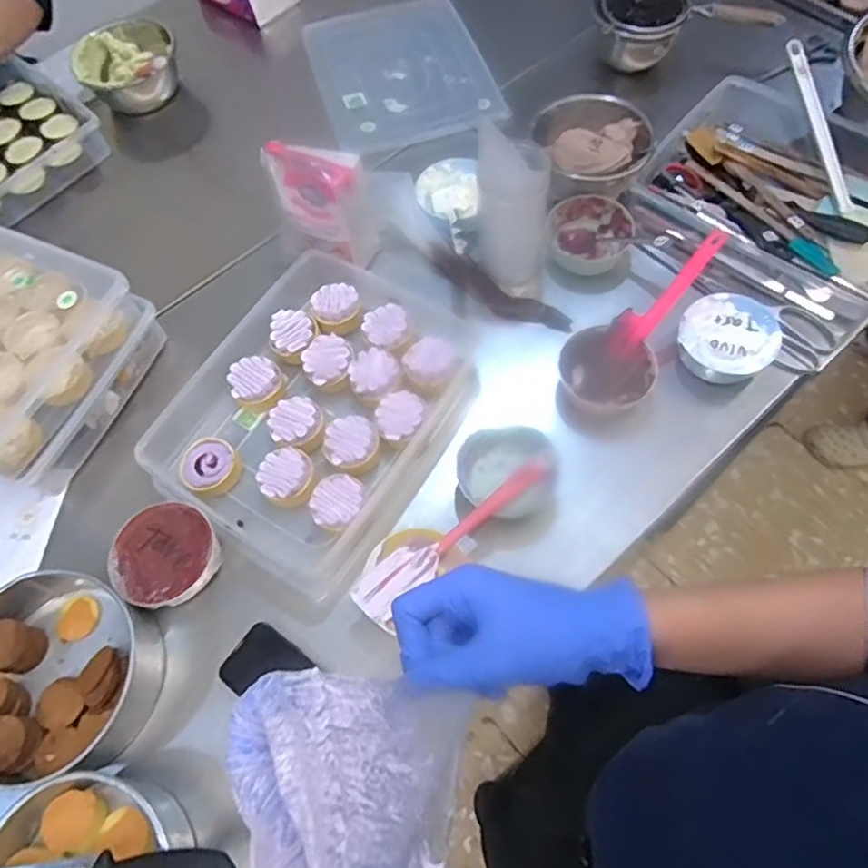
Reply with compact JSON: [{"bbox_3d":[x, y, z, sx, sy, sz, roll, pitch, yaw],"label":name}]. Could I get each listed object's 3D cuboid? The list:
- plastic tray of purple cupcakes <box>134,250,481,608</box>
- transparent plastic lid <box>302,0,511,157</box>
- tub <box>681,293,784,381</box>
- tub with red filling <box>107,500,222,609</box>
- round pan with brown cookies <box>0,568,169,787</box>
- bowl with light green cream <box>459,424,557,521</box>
[{"bbox_3d":[-0.139,-0.033,0.782,0.315,0.069,0.382,32,70,17],"label":"plastic tray of purple cupcakes"},{"bbox_3d":[-0.058,-0.626,1.066,0.274,0.030,0.365,-18,64,-5],"label":"transparent plastic lid"},{"bbox_3d":[0.365,-0.121,0.773,0.114,0.049,0.111,-2,64,3],"label":"tub"},{"bbox_3d":[-0.304,0.139,0.712,0.113,0.052,0.115,-2,64,3],"label":"tub with red filling"},{"bbox_3d":[-0.405,0.254,0.665,0.202,0.073,0.200,-2,64,3],"label":"round pan with brown cookies"},{"bbox_3d":[0.088,0.045,0.749,0.117,0.054,0.114,-2,64,3],"label":"bowl with light green cream"}]

